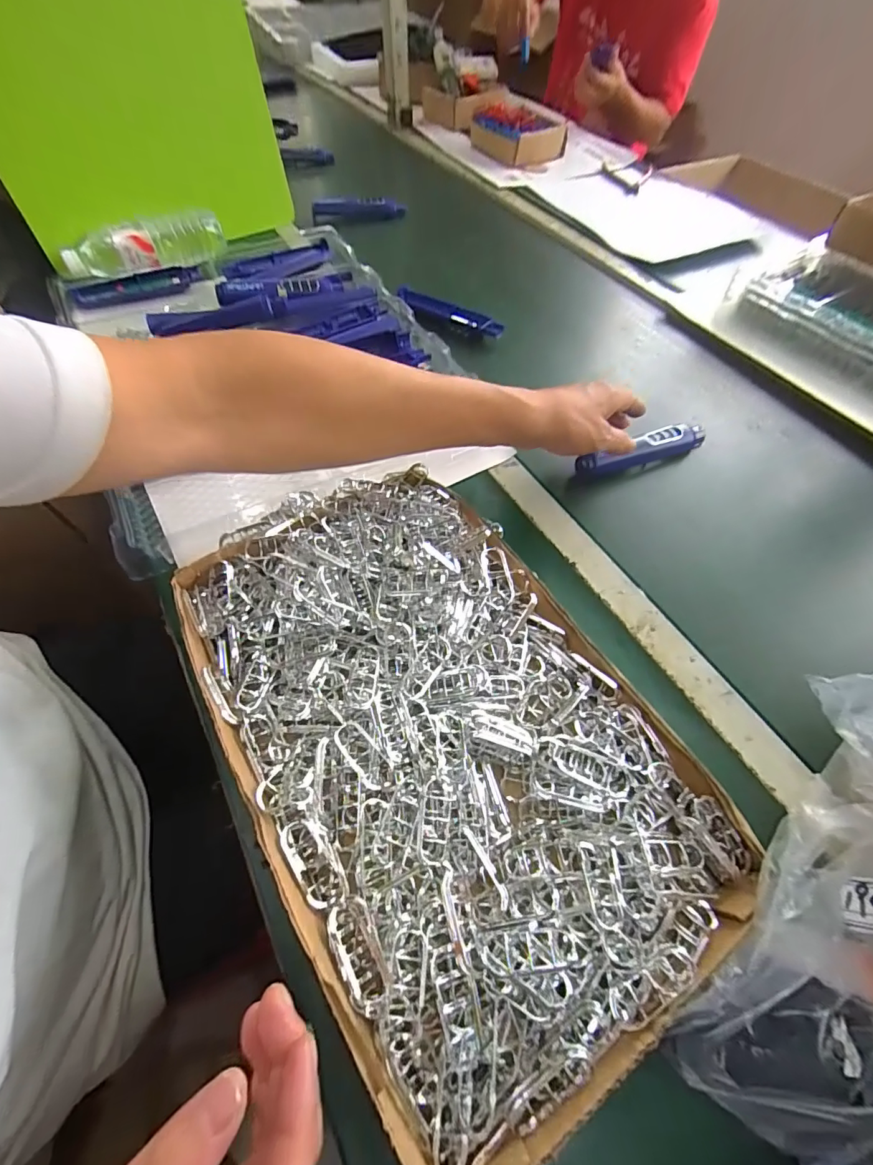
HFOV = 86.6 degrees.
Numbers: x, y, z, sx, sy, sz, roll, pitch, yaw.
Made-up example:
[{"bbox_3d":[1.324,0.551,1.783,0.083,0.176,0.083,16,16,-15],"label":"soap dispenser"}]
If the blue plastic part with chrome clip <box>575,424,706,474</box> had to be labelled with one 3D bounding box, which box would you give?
[{"bbox_3d":[0.243,-0.155,0.535,0.176,0.027,0.026,-18,59,-12],"label":"blue plastic part with chrome clip"}]

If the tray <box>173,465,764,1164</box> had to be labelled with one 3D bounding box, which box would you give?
[{"bbox_3d":[-0.008,0.087,0.343,0.258,0.039,0.424,-28,62,-19],"label":"tray"}]

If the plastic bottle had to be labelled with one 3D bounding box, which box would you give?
[{"bbox_3d":[-0.435,-0.506,0.700,0.228,0.053,0.066,-29,62,-20],"label":"plastic bottle"}]

